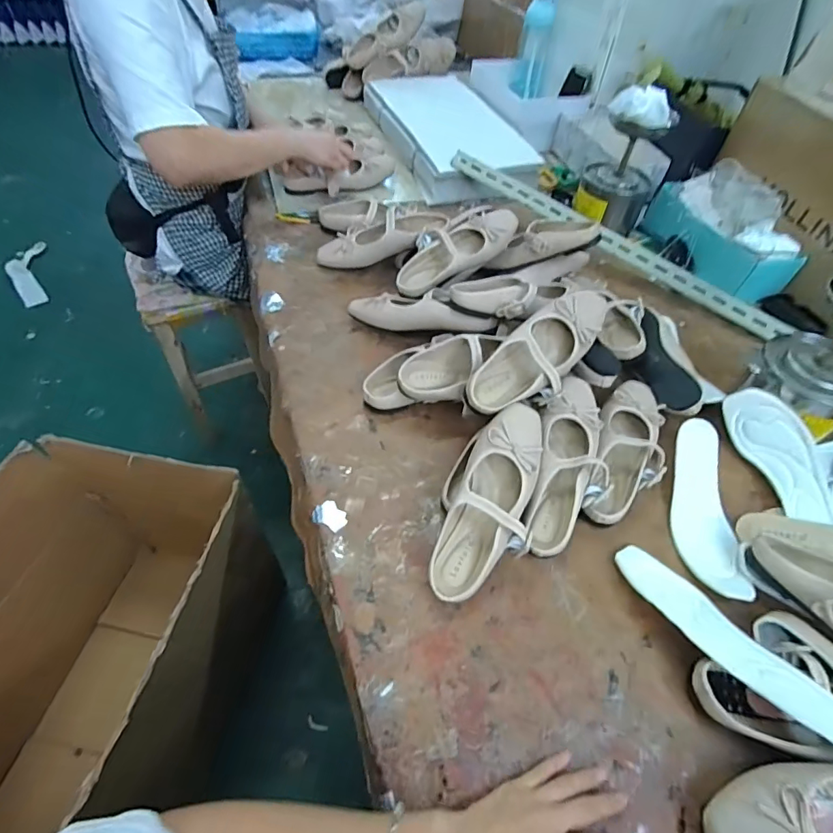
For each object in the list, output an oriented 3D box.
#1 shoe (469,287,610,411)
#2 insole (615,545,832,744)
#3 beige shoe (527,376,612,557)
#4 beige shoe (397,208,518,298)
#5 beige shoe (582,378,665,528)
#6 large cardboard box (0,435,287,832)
[{"bbox_3d":[0.170,-0.082,0.617,0.246,0.067,0.093,-38,63,-13],"label":"shoe"},{"bbox_3d":[0.314,0.225,0.475,0.055,0.009,0.237,-27,43,-23],"label":"insole"},{"bbox_3d":[0.192,0.060,0.586,0.090,0.058,0.238,15,69,7],"label":"beige shoe"},{"bbox_3d":[0.069,-0.279,0.788,0.235,0.057,0.091,-34,60,-7],"label":"beige shoe"},{"bbox_3d":[0.287,0.047,0.634,0.086,0.057,0.246,19,53,10],"label":"beige shoe"},{"bbox_3d":[-0.575,0.454,0.826,0.411,0.490,0.663,12,52,5],"label":"large cardboard box"}]

